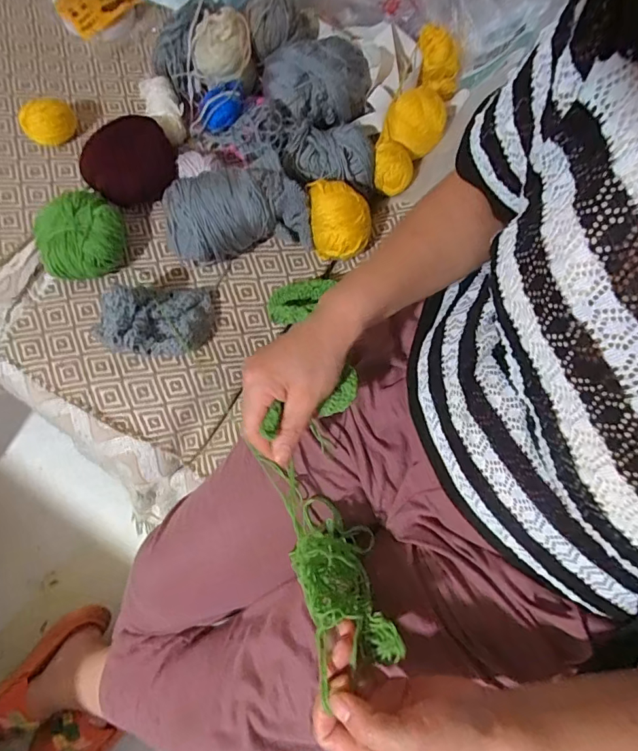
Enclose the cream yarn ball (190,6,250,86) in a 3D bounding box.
[{"bbox_3d":[-0.122,-0.410,0.570,0.072,0.058,0.064,-7,71,-5],"label":"cream yarn ball"}]

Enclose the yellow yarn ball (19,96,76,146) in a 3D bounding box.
[{"bbox_3d":[-0.336,-0.317,0.564,0.062,0.041,0.044,-31,74,-13],"label":"yellow yarn ball"}]

